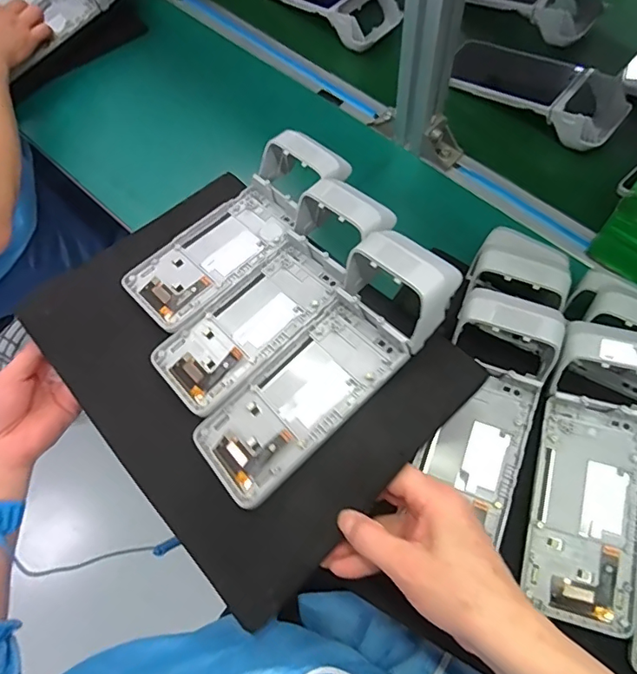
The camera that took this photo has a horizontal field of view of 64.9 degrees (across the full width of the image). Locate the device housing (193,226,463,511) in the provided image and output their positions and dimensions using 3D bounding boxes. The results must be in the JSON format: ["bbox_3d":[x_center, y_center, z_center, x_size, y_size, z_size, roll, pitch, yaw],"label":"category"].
[{"bbox_3d":[0.004,0.021,0.378,0.082,0.049,0.224,44,91,17],"label":"device housing"}]

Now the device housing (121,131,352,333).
[{"bbox_3d":[-0.079,-0.102,0.465,0.217,0.047,0.082,-41,72,-12],"label":"device housing"}]

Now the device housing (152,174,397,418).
[{"bbox_3d":[-0.041,-0.043,0.416,0.079,0.046,0.225,42,76,16],"label":"device housing"}]

